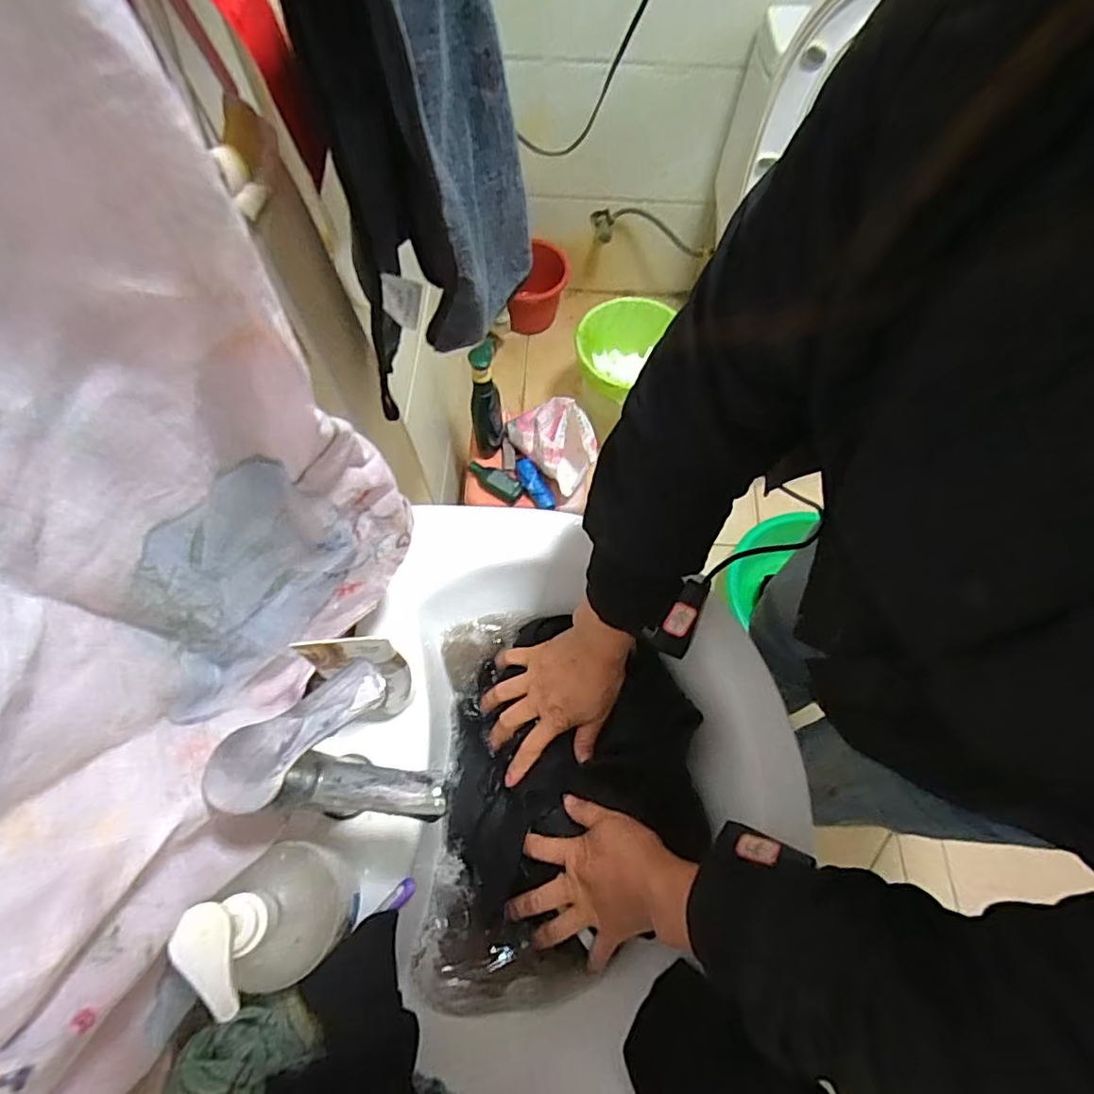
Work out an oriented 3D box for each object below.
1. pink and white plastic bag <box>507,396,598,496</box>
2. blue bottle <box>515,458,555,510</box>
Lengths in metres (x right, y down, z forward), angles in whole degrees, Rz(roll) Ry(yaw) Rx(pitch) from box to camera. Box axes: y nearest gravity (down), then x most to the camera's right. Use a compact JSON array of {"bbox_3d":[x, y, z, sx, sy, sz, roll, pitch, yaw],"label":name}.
[{"bbox_3d":[0.009,-0.218,1.131,0.096,0.137,0.191,-37,71,-15],"label":"pink and white plastic bag"},{"bbox_3d":[-0.025,-0.123,1.168,0.035,0.029,0.112,-30,84,-13],"label":"blue bottle"}]

